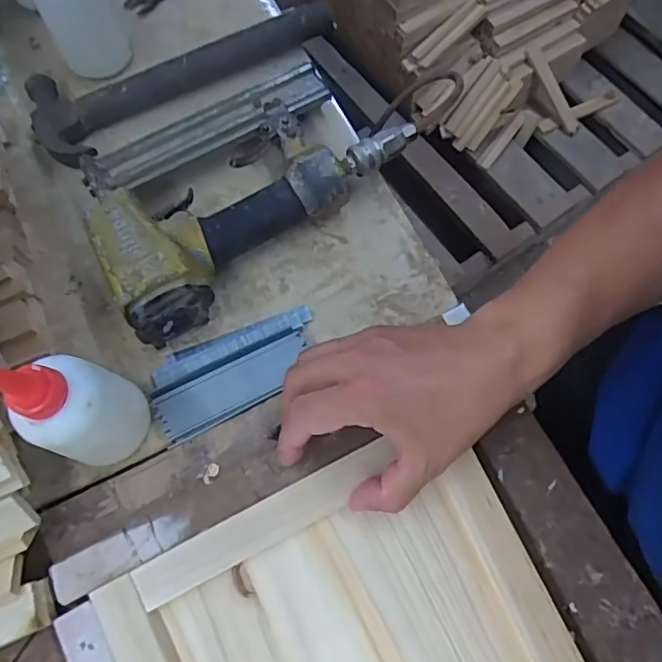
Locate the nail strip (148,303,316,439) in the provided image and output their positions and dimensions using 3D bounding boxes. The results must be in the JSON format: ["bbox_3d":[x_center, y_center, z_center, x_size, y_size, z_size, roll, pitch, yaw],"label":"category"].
[{"bbox_3d":[-0.069,0.027,0.413,0.124,0.013,0.064,-21,69,-8],"label":"nail strip"}]

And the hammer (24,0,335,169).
[{"bbox_3d":[-0.130,-0.236,0.489,0.272,0.026,0.088,-29,71,-10],"label":"hammer"}]

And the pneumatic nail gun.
[{"bbox_3d":[-0.086,-0.129,0.448,0.258,0.058,0.172,-40,73,-14],"label":"pneumatic nail gun"}]

